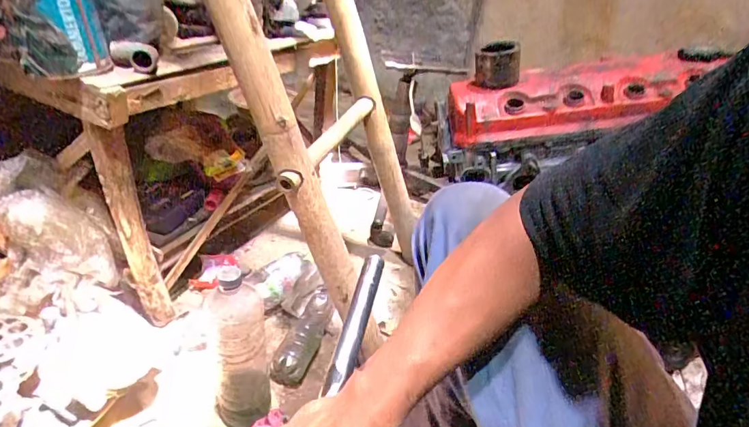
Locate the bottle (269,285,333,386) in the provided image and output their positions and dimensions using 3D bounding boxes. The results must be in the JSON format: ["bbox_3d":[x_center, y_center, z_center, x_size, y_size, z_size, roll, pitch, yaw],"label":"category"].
[{"bbox_3d":[-0.136,0.245,0.891,0.061,0.070,0.212,12,33,10],"label":"bottle"}]

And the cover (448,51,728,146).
[{"bbox_3d":[0.326,-0.200,0.746,0.399,0.082,0.117,-11,33,5],"label":"cover"}]

